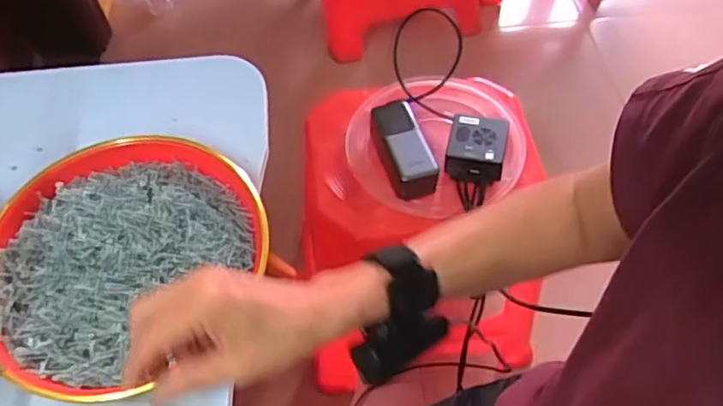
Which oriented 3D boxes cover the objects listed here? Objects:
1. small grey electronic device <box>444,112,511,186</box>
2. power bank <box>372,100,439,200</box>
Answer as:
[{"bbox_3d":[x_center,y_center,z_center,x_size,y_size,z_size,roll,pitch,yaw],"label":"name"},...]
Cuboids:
[{"bbox_3d":[0.150,-0.071,0.806,0.072,0.048,0.074,8,57,7],"label":"small grey electronic device"},{"bbox_3d":[0.053,-0.071,0.819,0.061,0.050,0.137,-14,57,-7],"label":"power bank"}]

